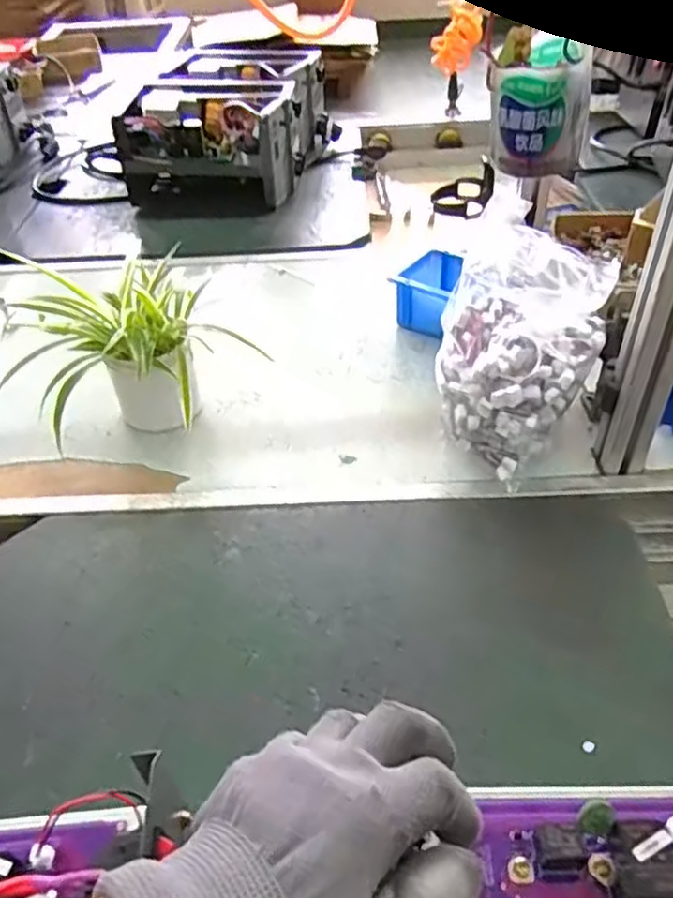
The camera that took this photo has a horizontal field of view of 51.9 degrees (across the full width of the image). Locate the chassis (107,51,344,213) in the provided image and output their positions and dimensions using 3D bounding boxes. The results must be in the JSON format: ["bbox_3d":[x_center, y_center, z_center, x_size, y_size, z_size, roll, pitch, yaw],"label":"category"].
[{"bbox_3d":[-0.185,-0.608,1.269,0.315,0.150,0.405,3,43,6],"label":"chassis"}]

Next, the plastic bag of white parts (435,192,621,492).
[{"bbox_3d":[0.174,-0.099,0.688,0.147,0.199,0.154,-33,49,-27],"label":"plastic bag of white parts"}]

